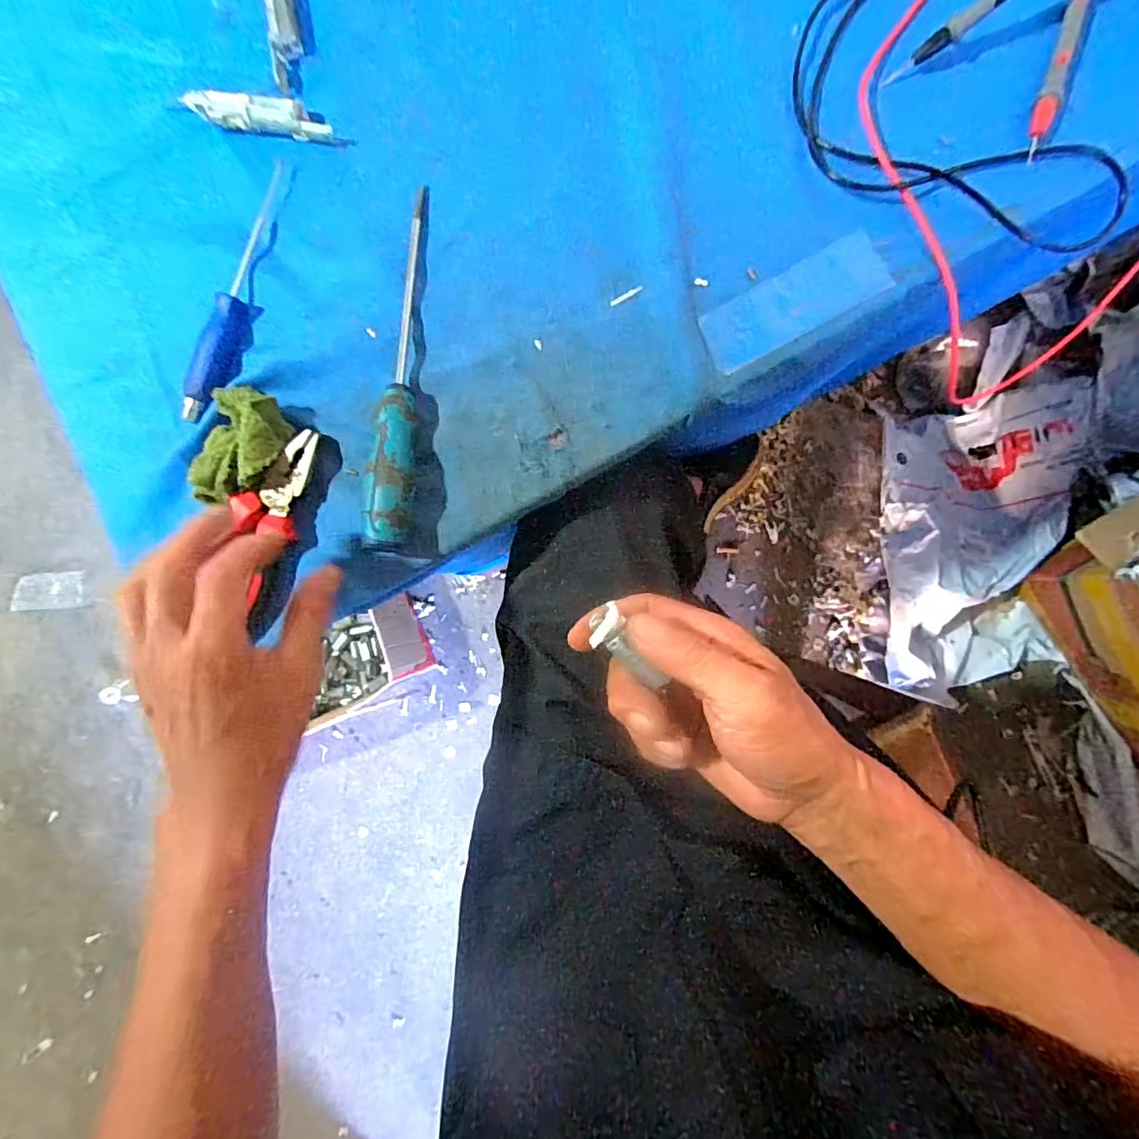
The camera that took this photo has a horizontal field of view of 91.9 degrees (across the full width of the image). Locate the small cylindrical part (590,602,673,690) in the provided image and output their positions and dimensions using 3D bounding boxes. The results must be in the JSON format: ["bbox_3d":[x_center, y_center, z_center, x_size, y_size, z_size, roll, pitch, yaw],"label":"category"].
[{"bbox_3d":[0.030,0.041,0.268,0.016,0.020,0.044,-41,97,3],"label":"small cylindrical part"}]

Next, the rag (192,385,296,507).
[{"bbox_3d":[-0.223,-0.085,0.367,0.064,0.036,0.067,-23,84,5],"label":"rag"}]

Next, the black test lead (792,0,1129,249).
[{"bbox_3d":[0.240,-0.317,0.311,0.201,0.052,0.231,8,87,8],"label":"black test lead"}]

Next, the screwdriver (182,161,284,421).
[{"bbox_3d":[-0.232,-0.193,0.387,0.023,0.015,0.186,19,89,8],"label":"screwdriver"}]

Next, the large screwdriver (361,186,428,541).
[{"bbox_3d":[-0.109,-0.133,0.359,0.026,0.034,0.240,2,86,7],"label":"large screwdriver"}]

